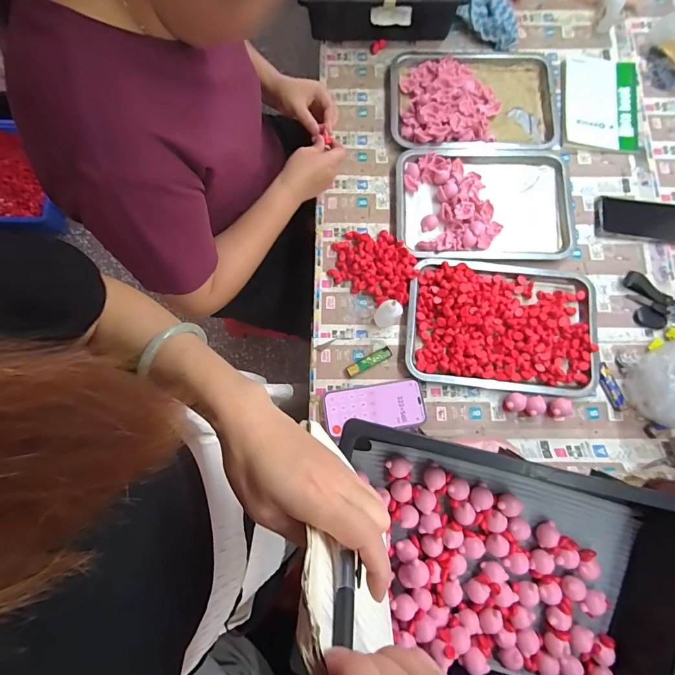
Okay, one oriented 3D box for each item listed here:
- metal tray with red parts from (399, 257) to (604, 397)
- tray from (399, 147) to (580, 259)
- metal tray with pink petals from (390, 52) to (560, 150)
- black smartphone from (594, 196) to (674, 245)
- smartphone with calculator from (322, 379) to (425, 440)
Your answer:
[{"bbox_3d":[0.277,-0.020,0.631,0.320,0.036,0.218,4,76,0],"label":"metal tray with red parts"},{"bbox_3d":[0.272,-0.246,0.684,0.319,0.029,0.224,1,76,-1],"label":"tray"},{"bbox_3d":[0.271,-0.468,0.725,0.326,0.041,0.234,2,76,0],"label":"metal tray with pink petals"},{"bbox_3d":[0.555,-0.211,0.682,0.173,0.006,0.081,7,76,1],"label":"black smartphone"},{"bbox_3d":[0.058,0.114,0.611,0.156,0.014,0.073,-8,77,-3],"label":"smartphone with calculator"}]

